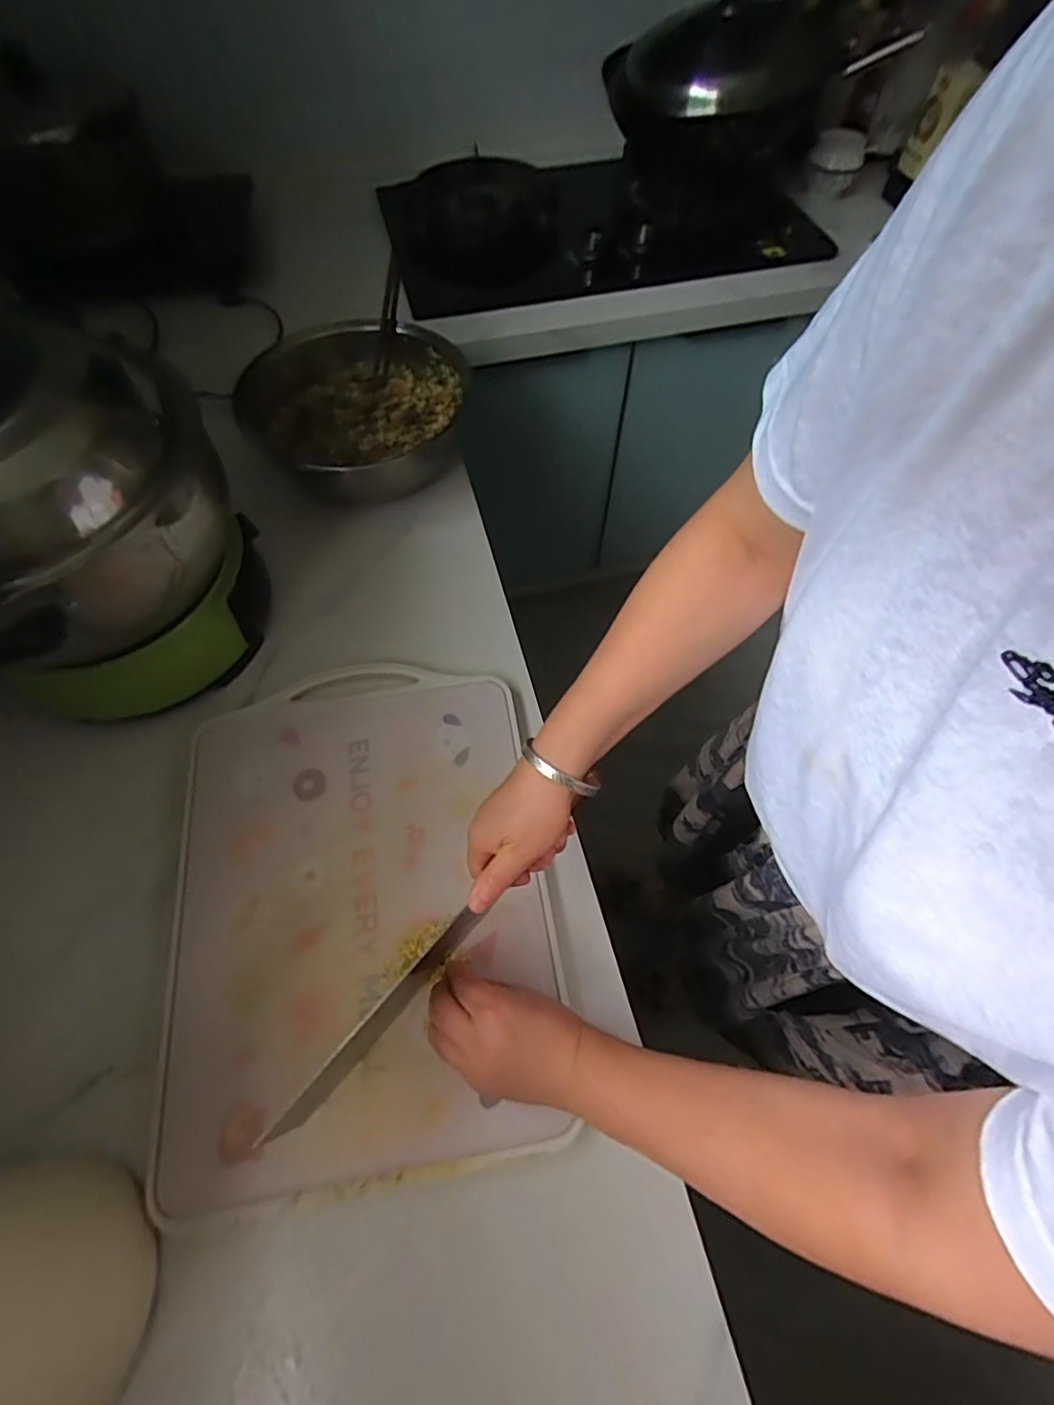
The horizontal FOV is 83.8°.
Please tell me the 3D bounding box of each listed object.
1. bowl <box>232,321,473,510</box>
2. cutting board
[{"bbox_3d":[-0.214,-0.366,0.744,0.259,0.074,0.262,0,61,0],"label":"bowl"},{"bbox_3d":[-0.145,0.158,0.514,0.307,0.014,0.420,-8,62,-5],"label":"cutting board"}]

